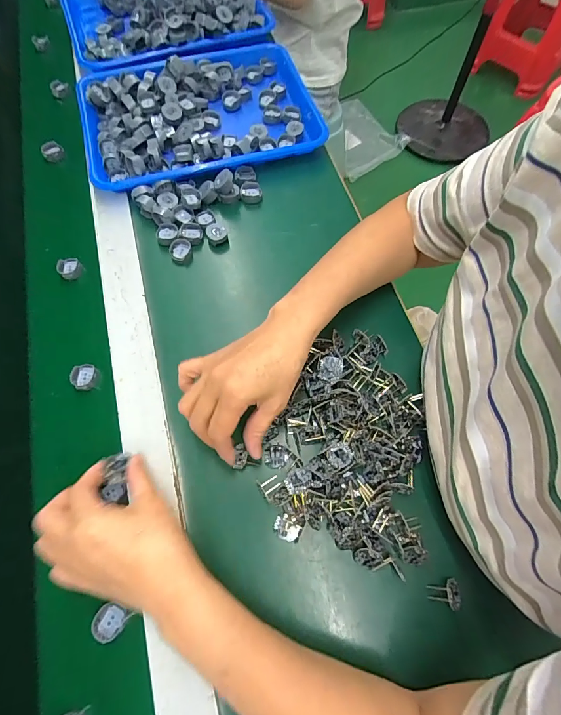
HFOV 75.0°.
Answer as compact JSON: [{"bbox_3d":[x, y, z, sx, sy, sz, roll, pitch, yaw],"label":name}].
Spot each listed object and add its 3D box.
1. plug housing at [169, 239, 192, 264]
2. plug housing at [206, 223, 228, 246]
[{"bbox_3d":[-0.127,-0.135,0.469,0.029,0.012,0.029,0,87,2],"label":"plug housing"},{"bbox_3d":[-0.082,-0.158,0.476,0.026,0.022,0.026,0,66,0],"label":"plug housing"}]

